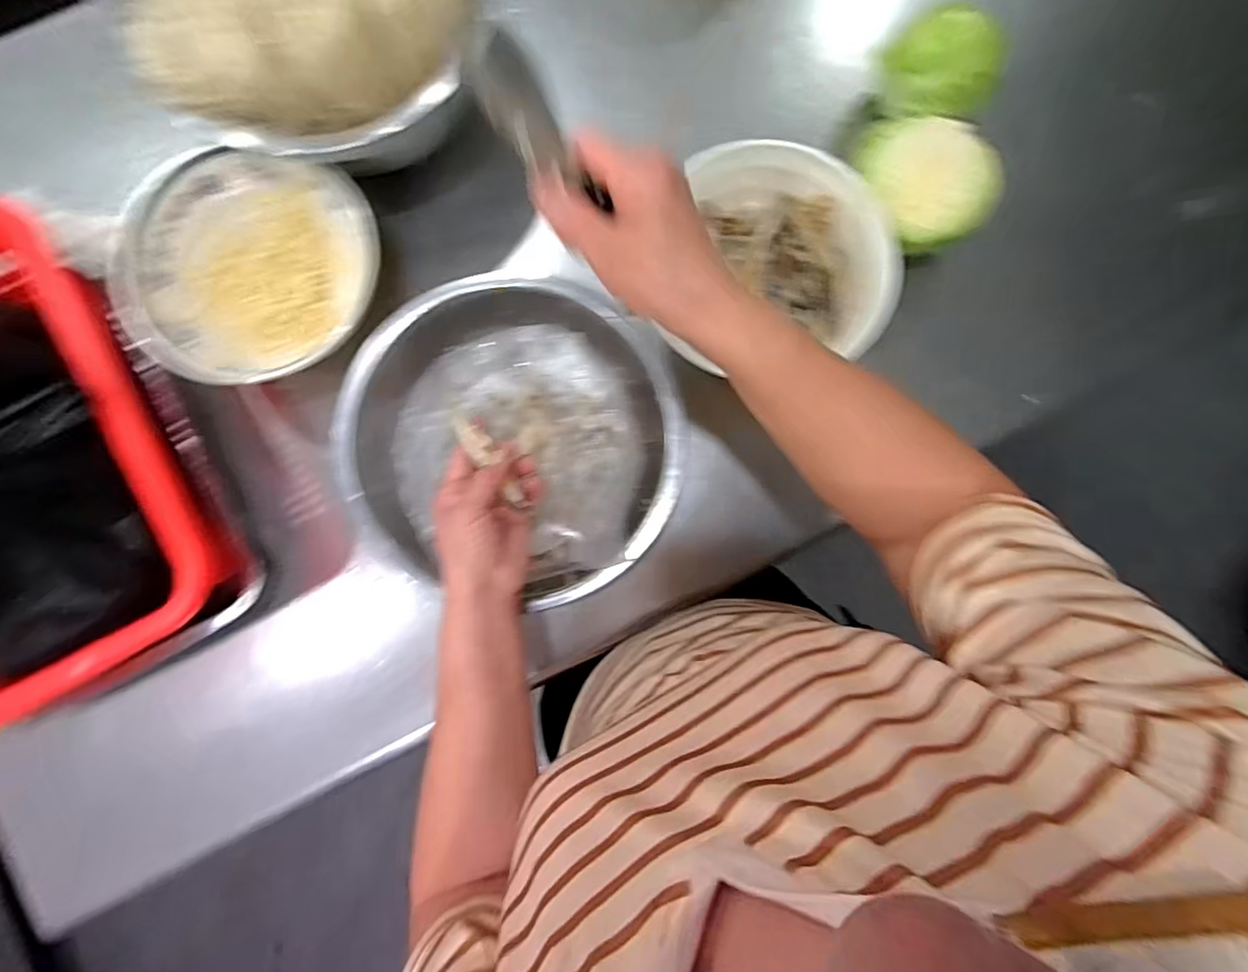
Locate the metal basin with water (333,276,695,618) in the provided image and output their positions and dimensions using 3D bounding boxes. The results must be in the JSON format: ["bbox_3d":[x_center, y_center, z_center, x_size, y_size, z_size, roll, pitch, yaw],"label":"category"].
[{"bbox_3d":[-0.100,-0.047,0.526,0.297,0.089,0.278,0,86,-2],"label":"metal basin with water"}]

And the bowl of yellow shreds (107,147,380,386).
[{"bbox_3d":[-0.350,-0.198,0.515,0.192,0.069,0.205,0,86,-2],"label":"bowl of yellow shreds"}]

